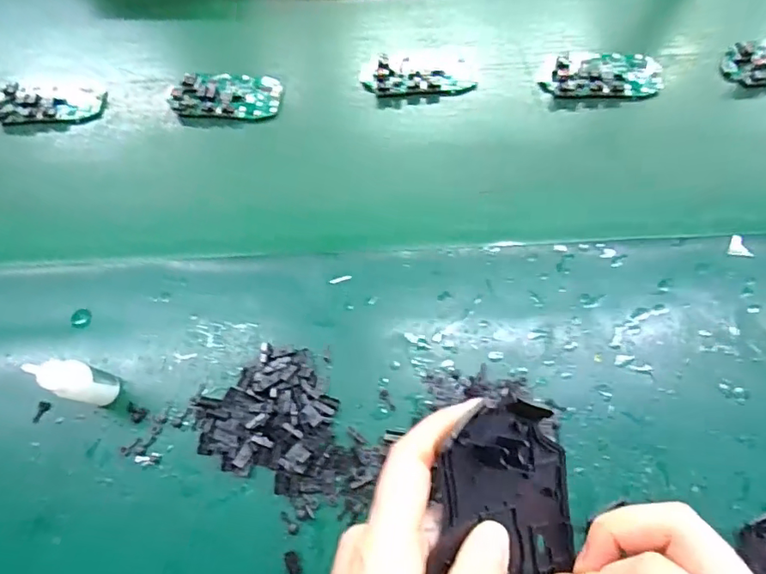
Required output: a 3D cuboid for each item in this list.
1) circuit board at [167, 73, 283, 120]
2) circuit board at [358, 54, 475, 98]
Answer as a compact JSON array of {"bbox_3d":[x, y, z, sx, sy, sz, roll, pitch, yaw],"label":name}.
[{"bbox_3d":[-0.134,-0.165,0.443,0.092,0.007,0.043,3,67,3],"label":"circuit board"},{"bbox_3d":[0.031,-0.185,0.444,0.096,0.012,0.044,-4,67,0],"label":"circuit board"}]

